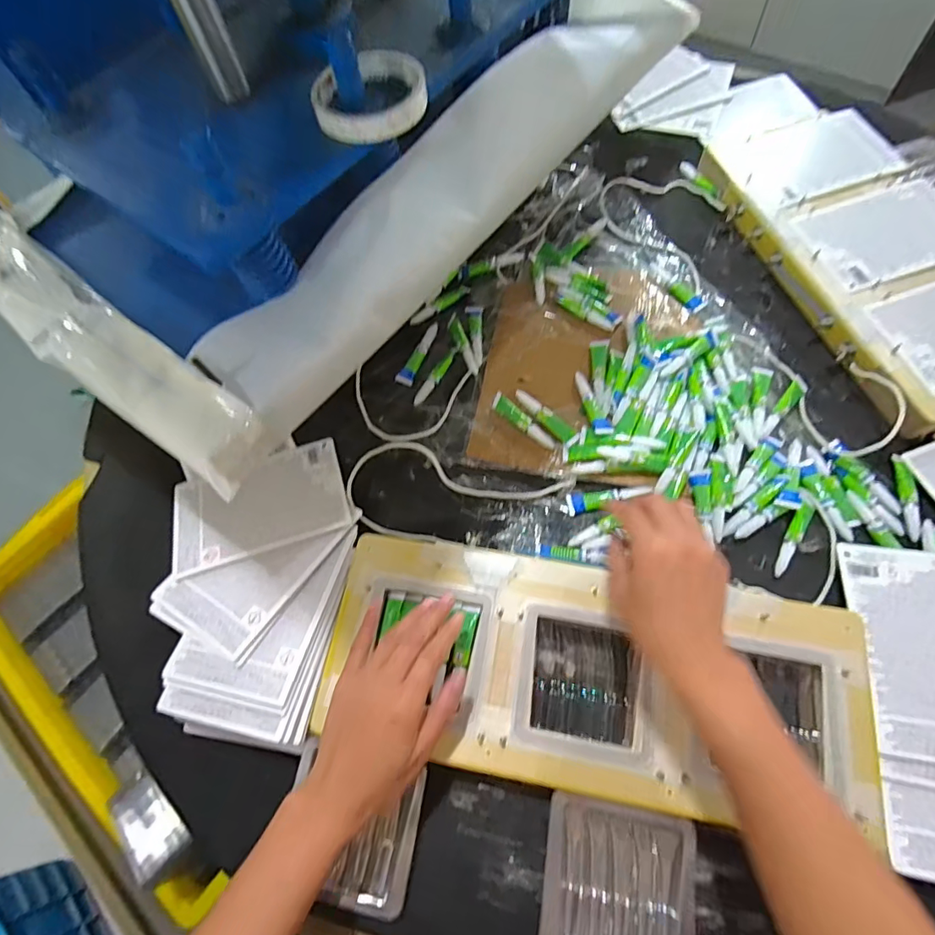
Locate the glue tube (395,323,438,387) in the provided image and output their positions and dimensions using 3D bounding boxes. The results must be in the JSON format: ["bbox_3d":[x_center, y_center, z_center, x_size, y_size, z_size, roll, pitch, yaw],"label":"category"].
[{"bbox_3d":[-0.056,-0.132,0.588,0.020,0.009,0.085,19,69,13],"label":"glue tube"}]

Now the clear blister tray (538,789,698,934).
[{"bbox_3d":[0.109,0.305,0.368,0.103,0.020,0.103,8,66,9],"label":"clear blister tray"}]

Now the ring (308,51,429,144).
[{"bbox_3d":[-0.078,-0.298,0.410,0.089,0.024,0.089,-2,65,4],"label":"ring"}]

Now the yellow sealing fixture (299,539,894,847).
[{"bbox_3d":[0.097,0.169,0.422,0.424,0.037,0.174,11,64,9],"label":"yellow sealing fixture"}]

